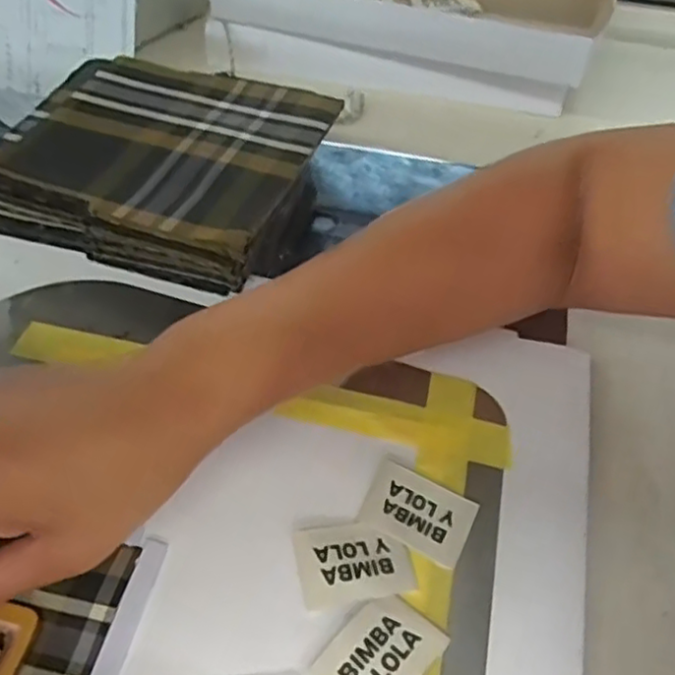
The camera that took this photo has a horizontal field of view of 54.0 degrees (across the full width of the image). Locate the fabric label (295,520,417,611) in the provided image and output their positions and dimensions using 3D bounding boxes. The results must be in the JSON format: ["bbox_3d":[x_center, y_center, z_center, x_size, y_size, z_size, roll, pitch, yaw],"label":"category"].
[{"bbox_3d":[0.007,0.097,0.288,0.047,0.004,0.035,-6,52,-12],"label":"fabric label"}]

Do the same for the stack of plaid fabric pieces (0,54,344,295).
[{"bbox_3d":[-0.105,-0.106,0.420,0.178,0.055,0.147,17,53,13],"label":"stack of plaid fabric pieces"}]

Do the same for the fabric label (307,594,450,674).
[{"bbox_3d":[0.017,0.127,0.263,0.034,0.004,0.048,36,59,25],"label":"fabric label"}]

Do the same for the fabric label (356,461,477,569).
[{"bbox_3d":[0.037,0.080,0.304,0.047,0.004,0.035,22,54,17],"label":"fabric label"}]

